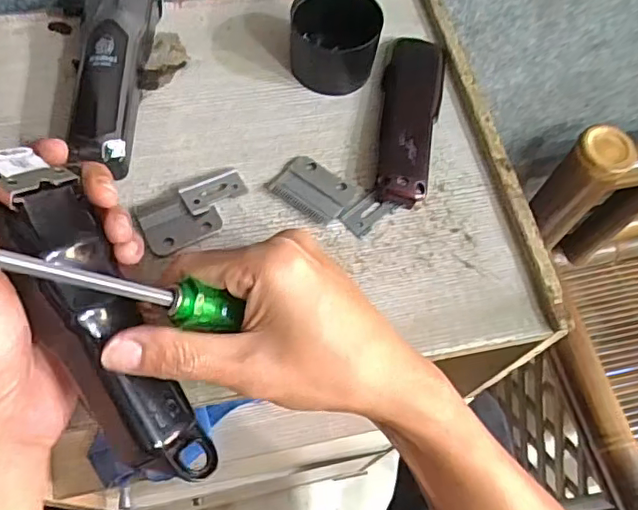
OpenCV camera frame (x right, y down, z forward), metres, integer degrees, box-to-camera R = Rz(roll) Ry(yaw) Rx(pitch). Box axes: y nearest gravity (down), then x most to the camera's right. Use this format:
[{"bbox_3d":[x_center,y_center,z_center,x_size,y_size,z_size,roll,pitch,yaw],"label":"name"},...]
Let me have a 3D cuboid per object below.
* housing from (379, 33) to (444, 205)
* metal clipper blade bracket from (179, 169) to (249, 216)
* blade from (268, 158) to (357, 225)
[{"bbox_3d":[0.062,-0.098,0.406,0.041,0.021,0.141,11,63,1],"label":"housing"},{"bbox_3d":[-0.066,-0.041,0.366,0.041,0.009,0.021,-28,68,-17],"label":"metal clipper blade bracket"},{"bbox_3d":[-0.004,-0.044,0.373,0.049,0.004,0.037,33,65,12],"label":"blade"}]

